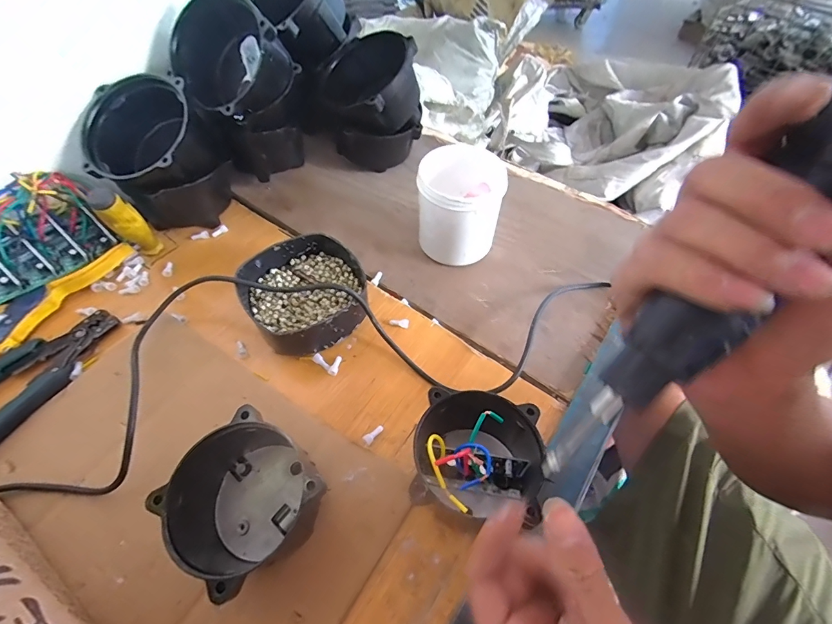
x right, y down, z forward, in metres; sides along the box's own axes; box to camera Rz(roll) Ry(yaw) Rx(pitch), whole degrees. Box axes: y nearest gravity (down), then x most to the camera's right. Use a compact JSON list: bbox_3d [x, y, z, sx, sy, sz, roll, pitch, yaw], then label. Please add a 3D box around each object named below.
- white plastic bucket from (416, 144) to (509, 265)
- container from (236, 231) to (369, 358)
[{"bbox_3d":[0.050,-0.116,0.442,0.086,0.113,0.081,1,54,-1],"label":"white plastic bucket"},{"bbox_3d":[-0.114,-0.019,0.412,0.117,0.053,0.120,1,54,-1],"label":"container"}]

